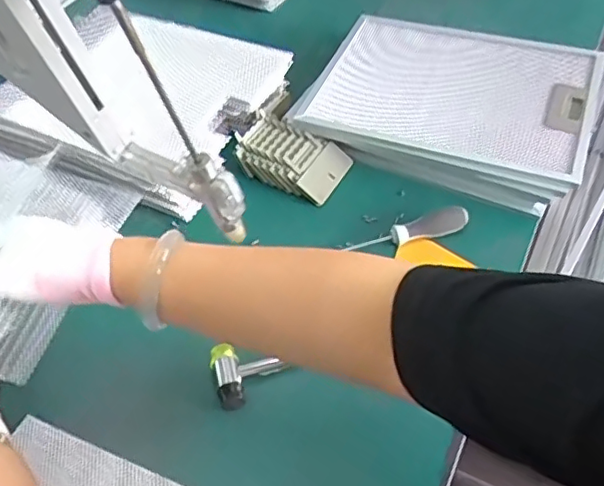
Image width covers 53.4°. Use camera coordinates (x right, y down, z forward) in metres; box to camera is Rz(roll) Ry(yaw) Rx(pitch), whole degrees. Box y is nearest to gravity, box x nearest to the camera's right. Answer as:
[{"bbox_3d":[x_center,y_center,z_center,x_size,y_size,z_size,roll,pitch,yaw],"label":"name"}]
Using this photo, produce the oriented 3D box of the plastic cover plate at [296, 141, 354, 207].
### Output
[{"bbox_3d":[0.030,-0.087,0.745,0.042,0.012,0.086,43,59,-10],"label":"plastic cover plate"}]

